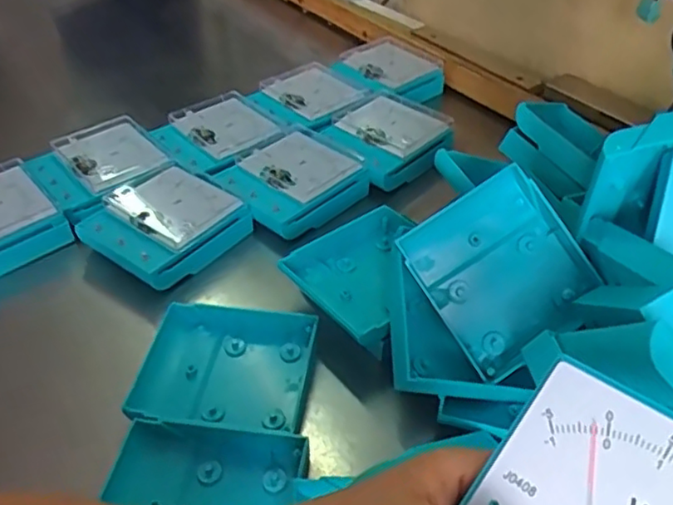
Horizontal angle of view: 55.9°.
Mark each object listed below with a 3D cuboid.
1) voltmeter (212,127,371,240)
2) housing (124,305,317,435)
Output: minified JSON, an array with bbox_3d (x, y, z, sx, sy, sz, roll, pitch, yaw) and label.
[{"bbox_3d":[-0.041,-0.069,0.608,0.122,0.036,0.108,-29,49,-28],"label":"voltmeter"},{"bbox_3d":[-0.077,0.085,0.454,0.112,0.029,0.106,5,42,7],"label":"housing"}]

